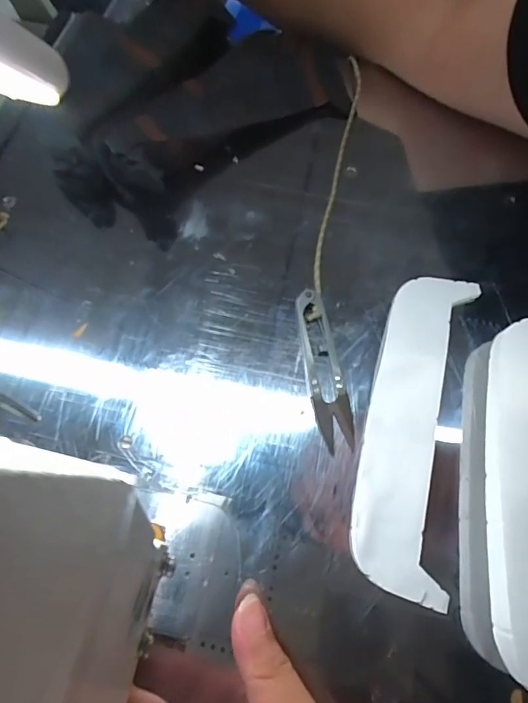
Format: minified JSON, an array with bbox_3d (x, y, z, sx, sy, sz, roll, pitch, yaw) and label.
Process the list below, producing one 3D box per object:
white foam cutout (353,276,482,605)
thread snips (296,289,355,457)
[{"bbox_3d":[0.091,0.038,0.250,0.053,0.007,0.194,14,70,3],"label":"white foam cutout"},{"bbox_3d":[0.037,0.009,0.257,0.023,0.012,0.101,-10,70,-6],"label":"thread snips"}]

